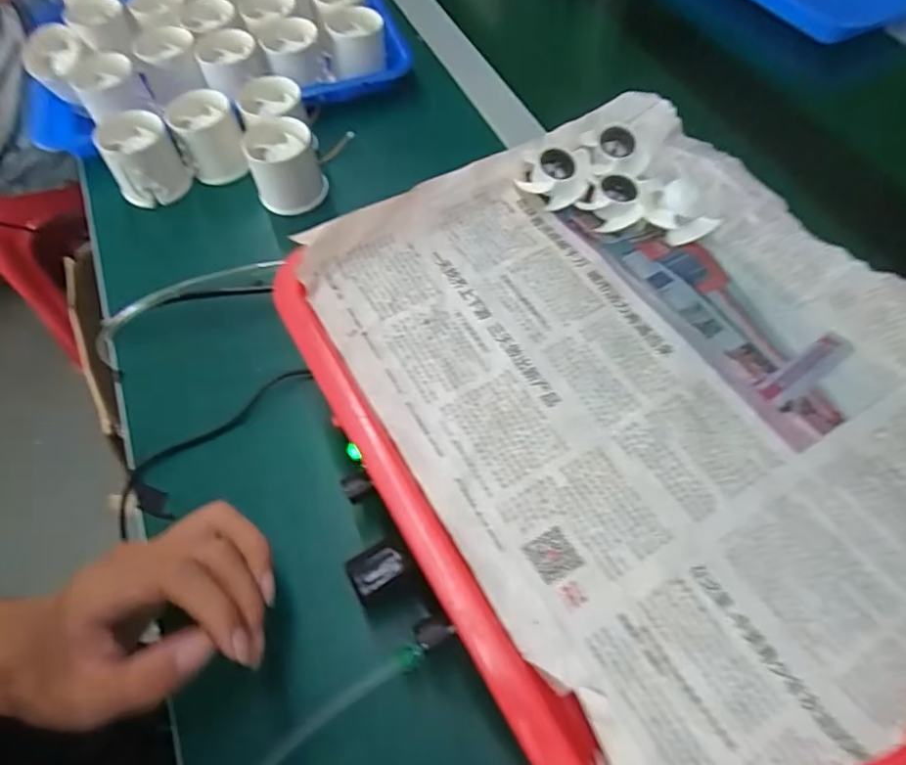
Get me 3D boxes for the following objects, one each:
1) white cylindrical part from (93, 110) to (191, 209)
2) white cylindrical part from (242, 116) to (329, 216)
[{"bbox_3d":[-0.256,-0.185,0.465,0.055,0.056,0.064,-27,63,-13],"label":"white cylindrical part"},{"bbox_3d":[-0.133,-0.172,0.452,0.053,0.058,0.052,-1,60,2],"label":"white cylindrical part"}]

